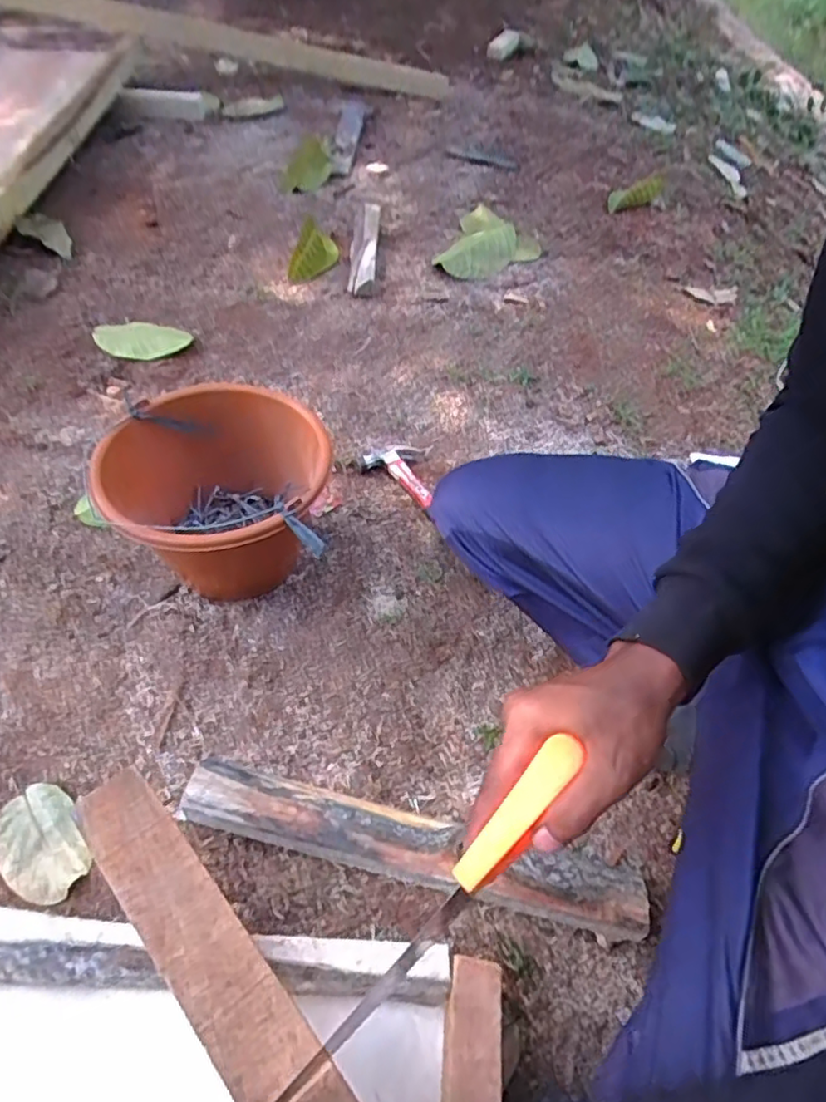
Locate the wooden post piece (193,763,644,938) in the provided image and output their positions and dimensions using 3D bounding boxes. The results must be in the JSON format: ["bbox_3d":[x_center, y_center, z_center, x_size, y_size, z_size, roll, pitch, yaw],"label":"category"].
[{"bbox_3d":[0.001,0.272,0.578,0.431,0.041,0.066,13,52,5],"label":"wooden post piece"}]

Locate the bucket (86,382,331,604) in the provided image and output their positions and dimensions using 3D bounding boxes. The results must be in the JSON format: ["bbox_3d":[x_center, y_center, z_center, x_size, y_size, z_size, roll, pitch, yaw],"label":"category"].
[{"bbox_3d":[-0.223,-0.056,0.740,0.244,0.175,0.247,0,52,-5],"label":"bucket"}]

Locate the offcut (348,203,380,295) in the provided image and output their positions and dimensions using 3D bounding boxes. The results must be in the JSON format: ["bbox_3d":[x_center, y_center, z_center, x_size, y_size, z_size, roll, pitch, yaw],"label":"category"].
[{"bbox_3d":[-0.102,-0.659,1.326,0.051,0.025,0.404,3,52,-3],"label":"offcut"}]

